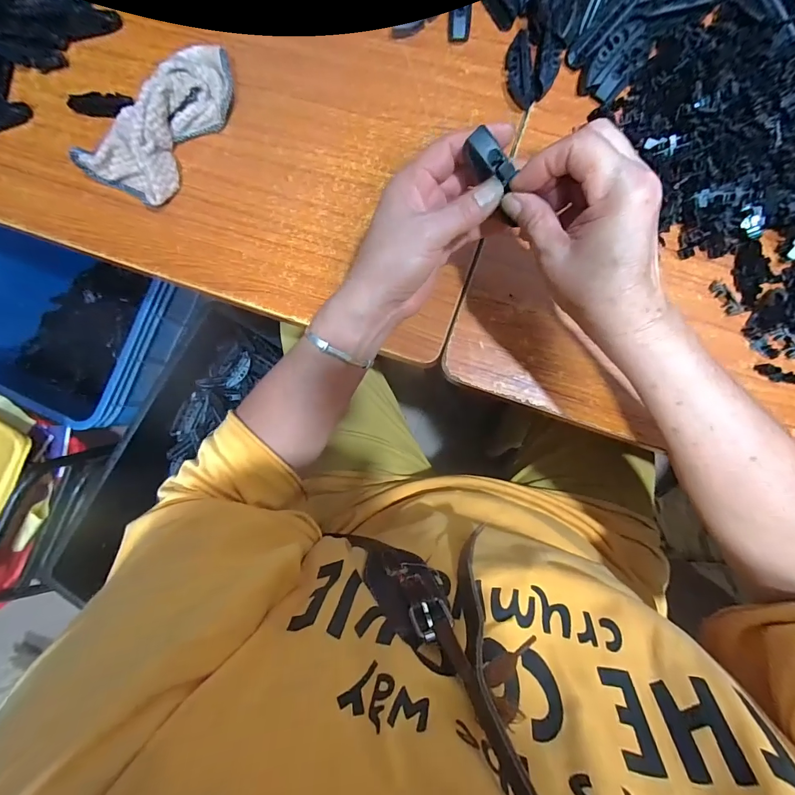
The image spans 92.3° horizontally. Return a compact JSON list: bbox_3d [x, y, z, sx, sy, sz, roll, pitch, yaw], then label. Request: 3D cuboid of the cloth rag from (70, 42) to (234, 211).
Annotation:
[{"bbox_3d":[-0.242,-0.292,0.400,0.088,0.041,0.181,31,88,8],"label":"cloth rag"}]

